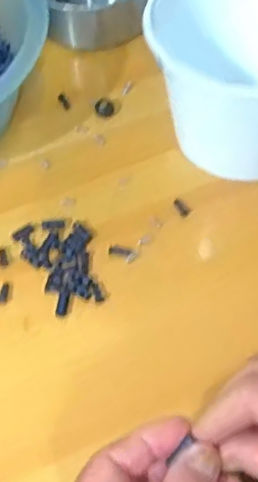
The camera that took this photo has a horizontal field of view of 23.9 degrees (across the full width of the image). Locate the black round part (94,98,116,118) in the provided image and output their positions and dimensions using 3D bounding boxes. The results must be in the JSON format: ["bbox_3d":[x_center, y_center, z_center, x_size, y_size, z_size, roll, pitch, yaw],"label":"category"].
[{"bbox_3d":[-0.021,-0.119,0.539,0.017,0.011,0.017,-1,54,1],"label":"black round part"}]

